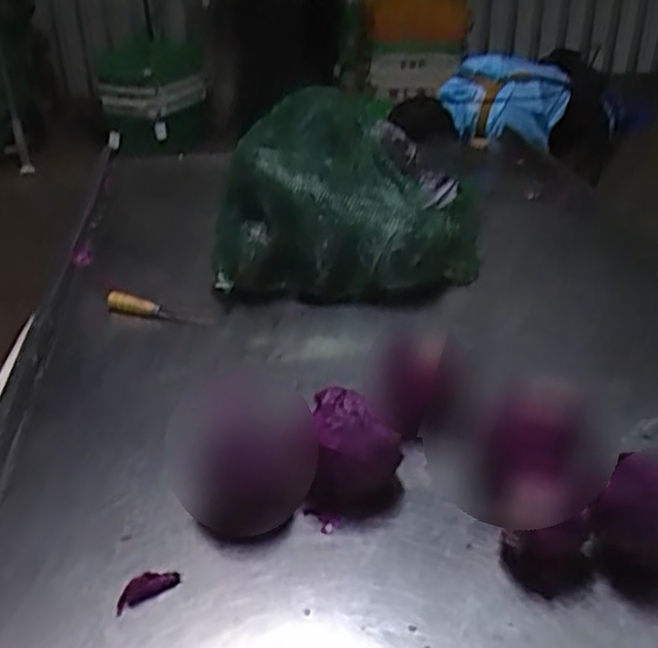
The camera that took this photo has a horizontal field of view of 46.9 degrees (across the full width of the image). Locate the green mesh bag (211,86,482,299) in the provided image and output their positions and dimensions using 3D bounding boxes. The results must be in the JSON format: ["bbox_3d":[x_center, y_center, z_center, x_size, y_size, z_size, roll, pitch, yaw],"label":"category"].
[{"bbox_3d":[0.038,-0.208,1.363,0.485,0.281,0.308,-4,30,-7],"label":"green mesh bag"}]

